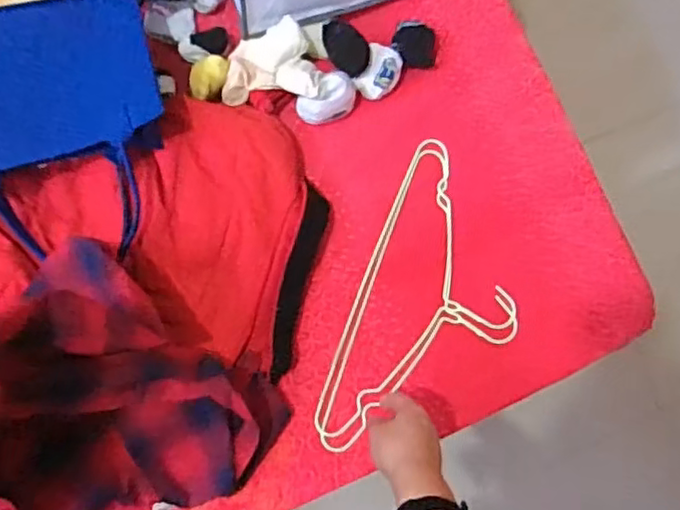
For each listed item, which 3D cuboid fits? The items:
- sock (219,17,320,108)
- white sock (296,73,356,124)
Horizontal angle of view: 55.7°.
[{"bbox_3d":[-0.095,-0.265,0.881,0.128,0.034,0.108,-2,81,-2],"label":"sock"},{"bbox_3d":[-0.020,-0.218,0.900,0.061,0.053,0.080,45,80,4],"label":"white sock"}]

